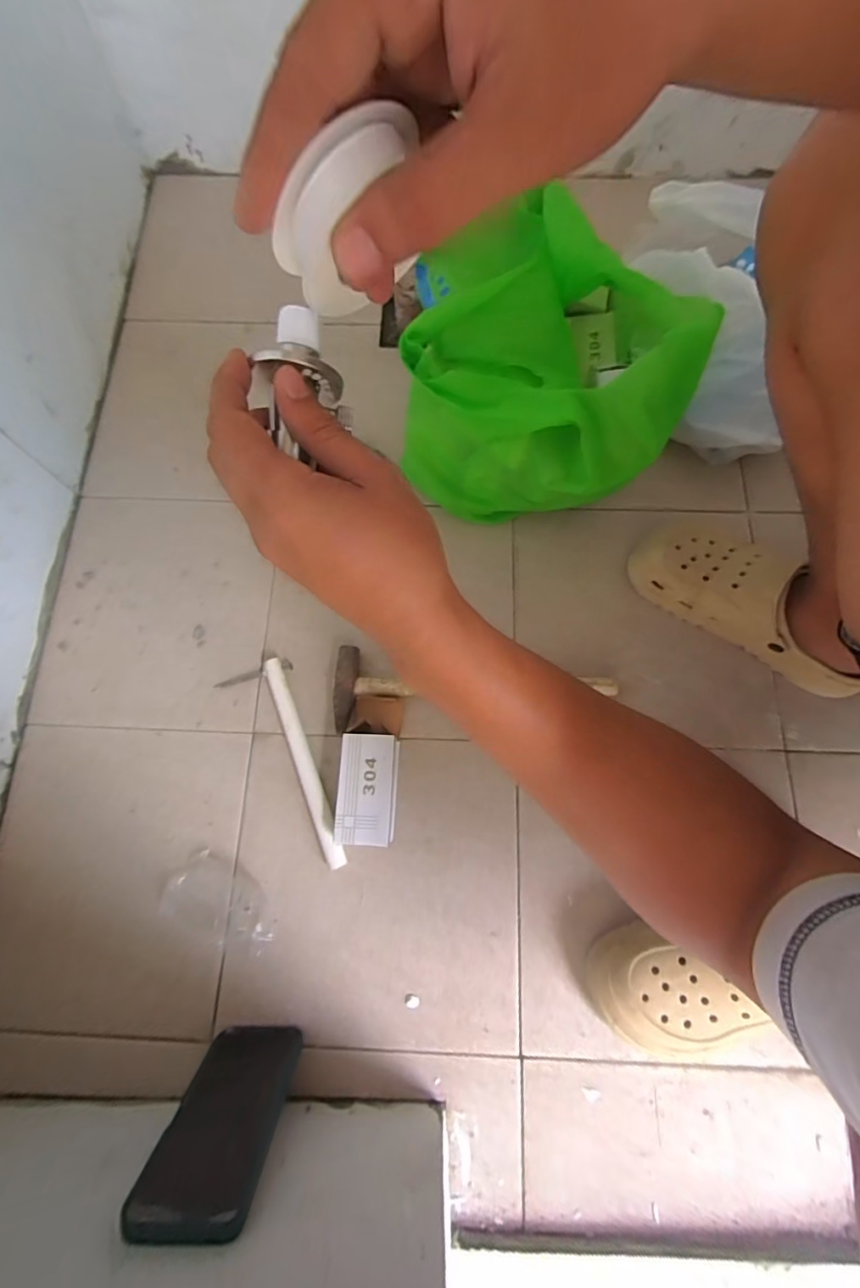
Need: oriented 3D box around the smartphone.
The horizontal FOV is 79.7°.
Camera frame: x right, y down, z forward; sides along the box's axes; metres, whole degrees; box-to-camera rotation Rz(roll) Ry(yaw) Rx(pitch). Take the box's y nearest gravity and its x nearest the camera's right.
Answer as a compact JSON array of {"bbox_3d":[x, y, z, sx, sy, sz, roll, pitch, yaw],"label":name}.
[{"bbox_3d":[-0.164,0.380,0.412,0.081,0.183,0.018,3,87,-1],"label":"smartphone"}]

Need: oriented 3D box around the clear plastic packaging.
[{"bbox_3d":[-0.212,0.262,0.517,0.125,0.032,0.072,25,74,8],"label":"clear plastic packaging"}]

